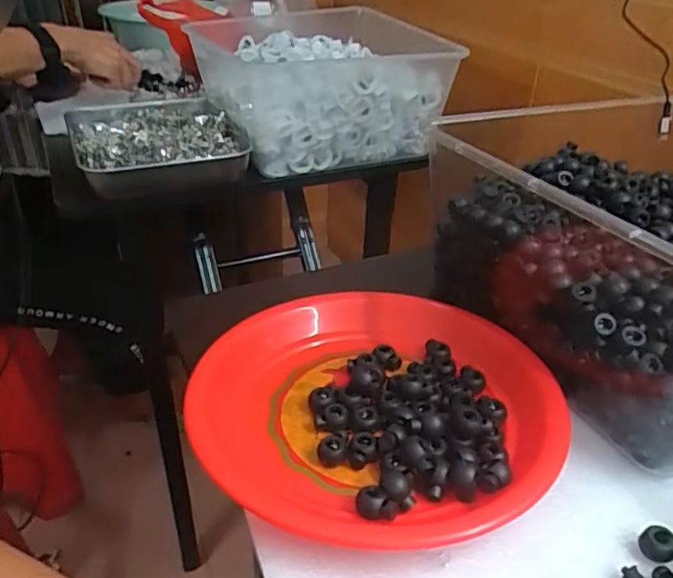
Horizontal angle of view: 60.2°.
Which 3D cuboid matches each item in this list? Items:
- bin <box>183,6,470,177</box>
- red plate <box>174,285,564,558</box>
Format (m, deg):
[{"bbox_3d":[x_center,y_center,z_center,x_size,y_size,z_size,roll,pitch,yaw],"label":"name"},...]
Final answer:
[{"bbox_3d":[-0.039,-0.291,0.827,0.278,0.146,0.319,-14,37,-23],"label":"bin"},{"bbox_3d":[0.024,0.064,0.372,0.217,0.030,0.226,5,33,5],"label":"red plate"}]

